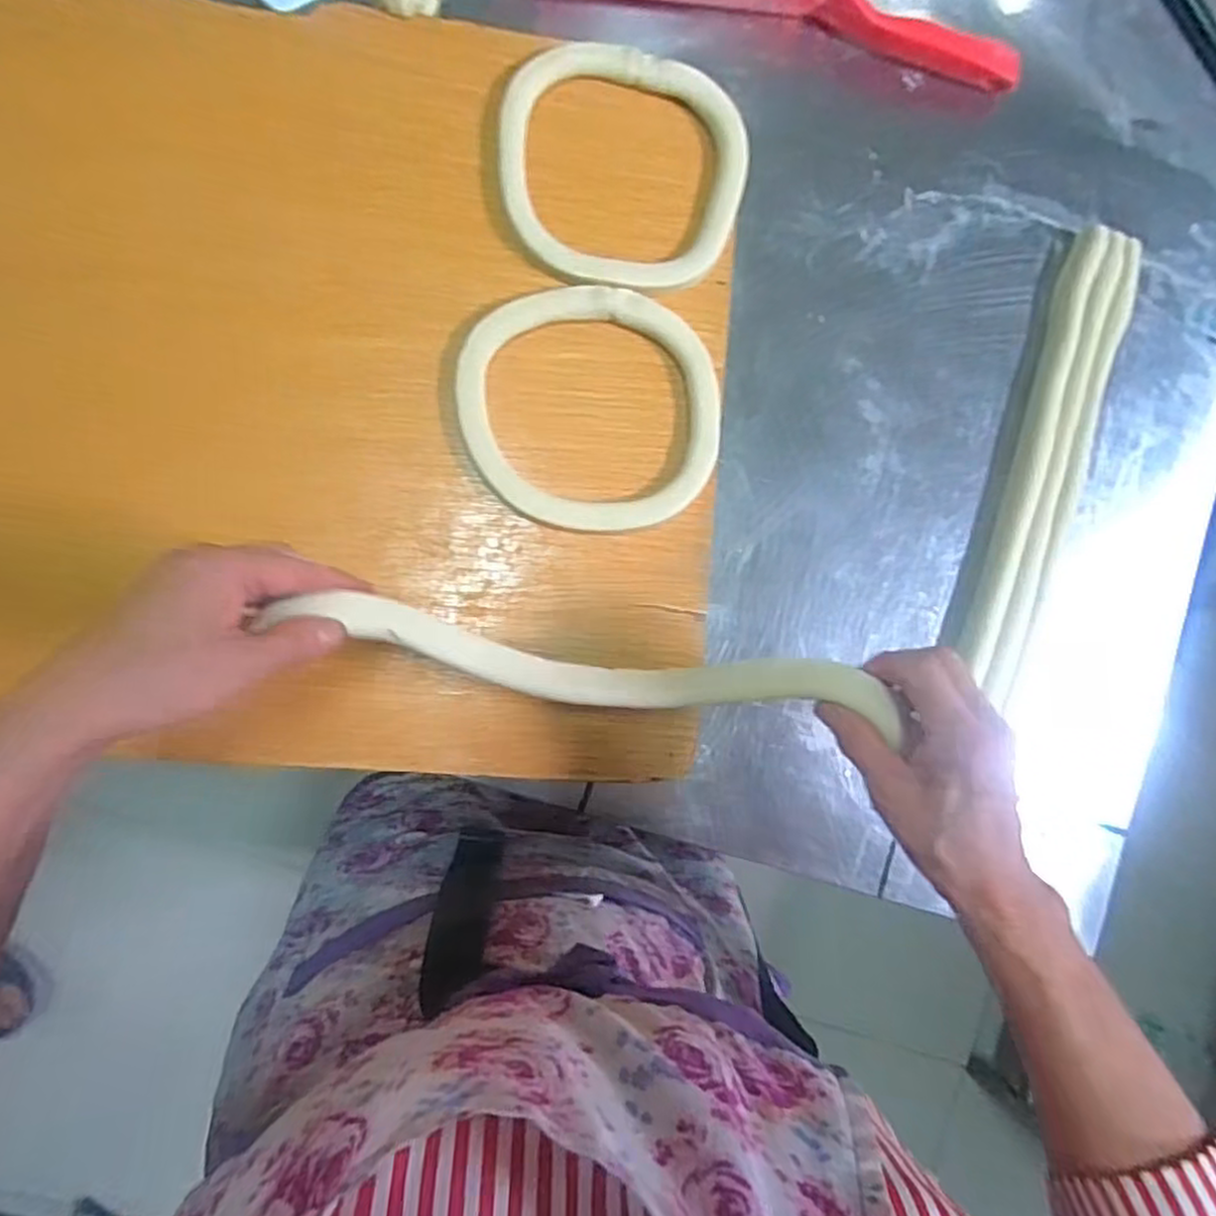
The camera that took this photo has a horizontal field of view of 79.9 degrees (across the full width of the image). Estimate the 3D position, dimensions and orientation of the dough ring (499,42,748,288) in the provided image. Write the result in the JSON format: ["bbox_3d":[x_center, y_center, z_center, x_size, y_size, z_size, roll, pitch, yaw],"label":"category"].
[{"bbox_3d":[0.011,-0.307,0.503,0.167,0.021,0.154,0,88,-9],"label":"dough ring"}]

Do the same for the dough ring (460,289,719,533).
[{"bbox_3d":[-0.011,-0.136,0.499,0.174,0.016,0.162,0,88,-9],"label":"dough ring"}]

